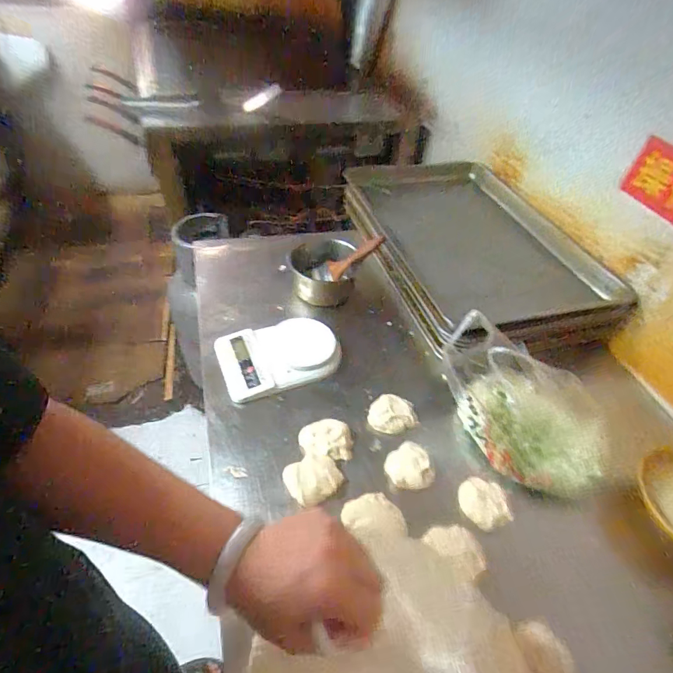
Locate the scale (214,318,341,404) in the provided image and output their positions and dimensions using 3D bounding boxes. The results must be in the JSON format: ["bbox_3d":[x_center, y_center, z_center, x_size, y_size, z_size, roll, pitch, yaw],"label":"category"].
[{"bbox_3d":[-0.100,0.028,0.740,0.204,0.033,0.137,-12,49,-18],"label":"scale"}]

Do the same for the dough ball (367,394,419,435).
[{"bbox_3d":[0.093,0.126,0.685,0.078,0.030,0.068,18,47,10],"label":"dough ball"}]

